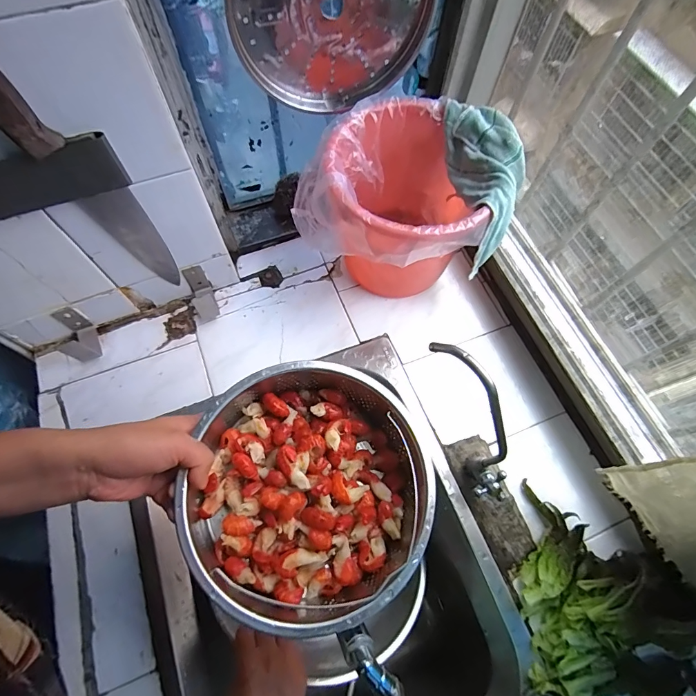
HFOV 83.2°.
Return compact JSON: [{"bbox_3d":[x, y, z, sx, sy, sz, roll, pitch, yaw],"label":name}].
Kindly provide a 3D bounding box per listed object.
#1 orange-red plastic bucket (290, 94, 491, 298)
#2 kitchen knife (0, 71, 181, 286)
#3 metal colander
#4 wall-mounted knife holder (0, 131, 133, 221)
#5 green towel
[{"bbox_3d":[0.041,-0.180,0.556,0.215,0.199,0.209,1,67,-2],"label":"orange-red plastic bucket"},{"bbox_3d":[-0.254,-0.155,0.383,0.063,0.345,0.029,-17,69,-9],"label":"kitchen knife"},{"bbox_3d":[-0.031,0.126,0.360,0.204,0.089,0.208,1,67,-2],"label":"metal colander"},{"bbox_3d":[-0.310,-0.145,0.358,0.196,0.065,0.012,-18,69,-9],"label":"wall-mounted knife holder"},{"bbox_3d":[0.171,-0.212,0.502,0.063,0.099,0.207,-13,92,-7],"label":"green towel"}]

